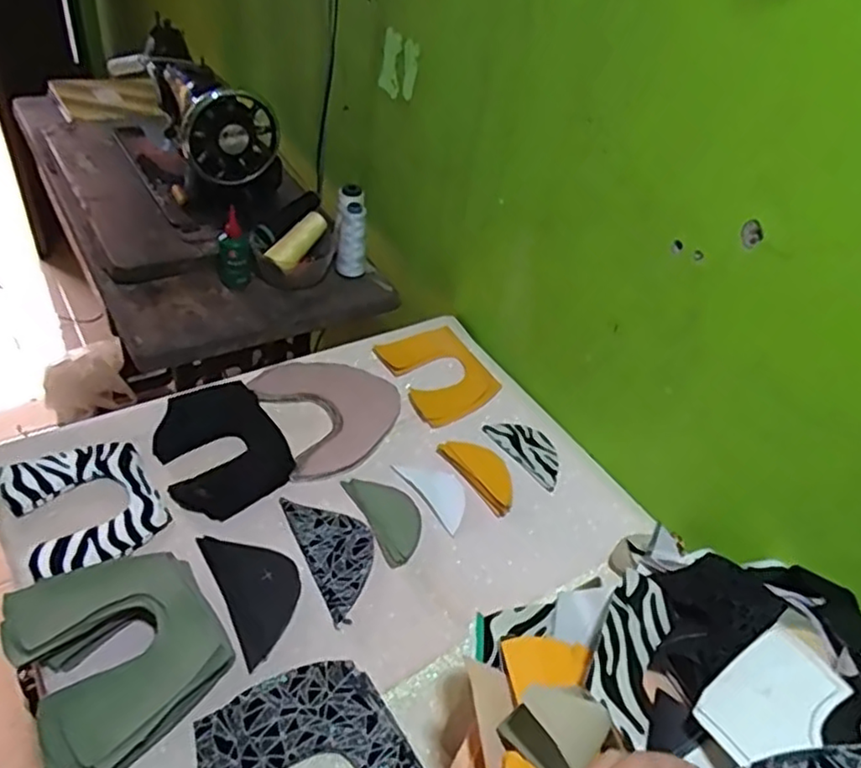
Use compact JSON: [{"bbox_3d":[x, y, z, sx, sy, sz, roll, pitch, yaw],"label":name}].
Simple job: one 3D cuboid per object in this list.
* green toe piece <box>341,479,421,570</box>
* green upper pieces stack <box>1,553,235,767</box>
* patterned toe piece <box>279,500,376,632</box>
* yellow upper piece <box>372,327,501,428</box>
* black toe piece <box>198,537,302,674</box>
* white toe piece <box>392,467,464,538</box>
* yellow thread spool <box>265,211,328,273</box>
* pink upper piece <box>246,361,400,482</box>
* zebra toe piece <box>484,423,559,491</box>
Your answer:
[{"bbox_3d":[-0.042,0.139,0.720,0.060,0.006,0.112,-18,48,-25],"label":"green toe piece"},{"bbox_3d":[-0.255,0.219,0.560,0.146,0.050,0.170,-24,51,-30],"label":"green upper pieces stack"},{"bbox_3d":[-0.092,0.167,0.681,0.070,0.005,0.147,-15,47,-23],"label":"patterned toe piece"},{"bbox_3d":[0.012,-0.014,0.892,0.120,0.008,0.152,-20,55,-25],"label":"yellow upper piece"},{"bbox_3d":[-0.163,0.192,0.642,0.071,0.005,0.139,-18,48,-25],"label":"black toe piece"},{"bbox_3d":[0.010,0.121,0.758,0.048,0.006,0.102,-24,51,-29],"label":"white toe piece"},{"bbox_3d":[-0.194,-0.208,0.992,0.037,0.039,0.115,26,60,20],"label":"yellow thread spool"},{"bbox_3d":[-0.116,0.026,0.814,0.159,0.019,0.175,-19,48,-26],"label":"pink upper piece"},{"bbox_3d":[0.121,0.079,0.820,0.057,0.004,0.111,-29,56,-28],"label":"zebra toe piece"}]

